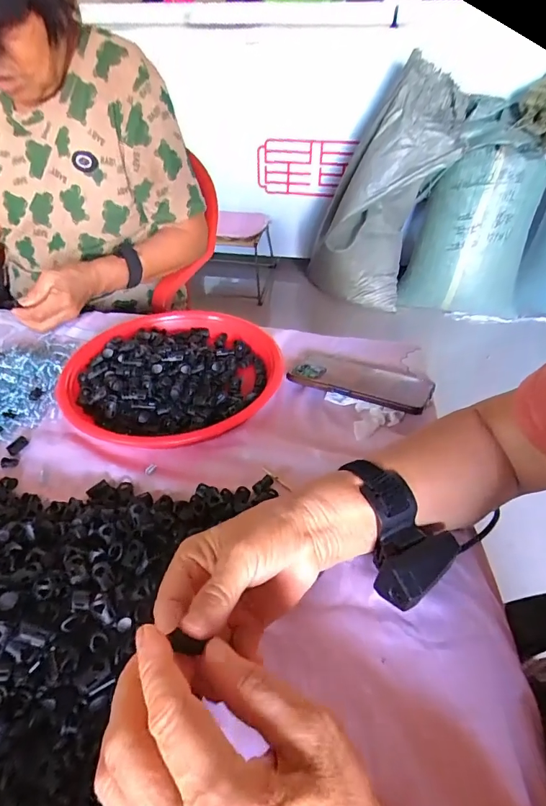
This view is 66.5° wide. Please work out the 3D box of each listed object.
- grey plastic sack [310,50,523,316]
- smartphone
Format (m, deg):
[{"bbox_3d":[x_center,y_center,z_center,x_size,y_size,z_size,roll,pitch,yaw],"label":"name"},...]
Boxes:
[{"bbox_3d":[0.430,-0.728,1.495,0.395,0.761,0.221,10,36,-30],"label":"grey plastic sack"},{"bbox_3d":[0.106,-0.029,0.501,0.162,0.010,0.083,19,37,27],"label":"smartphone"}]

